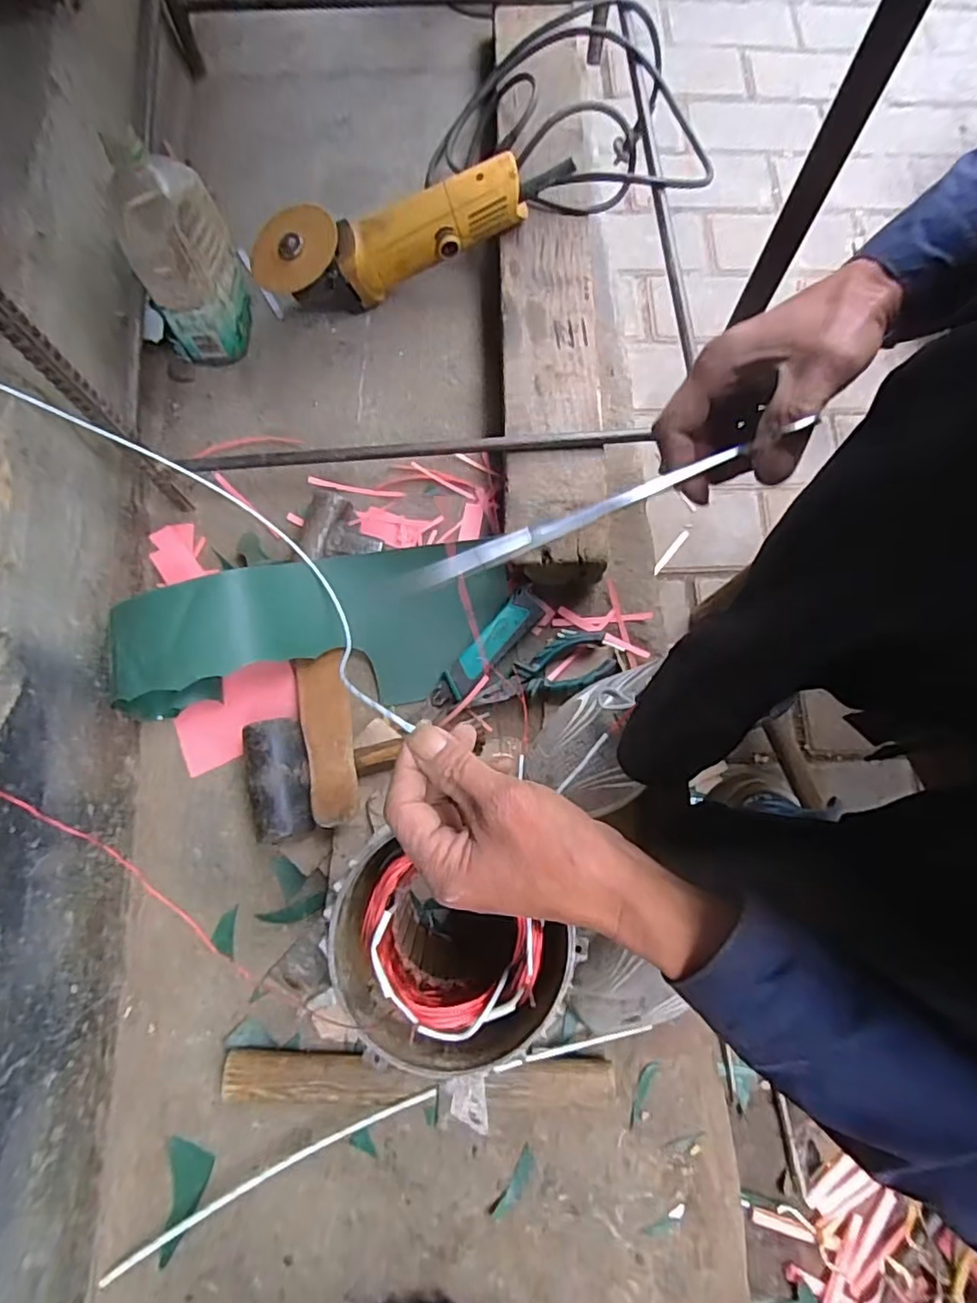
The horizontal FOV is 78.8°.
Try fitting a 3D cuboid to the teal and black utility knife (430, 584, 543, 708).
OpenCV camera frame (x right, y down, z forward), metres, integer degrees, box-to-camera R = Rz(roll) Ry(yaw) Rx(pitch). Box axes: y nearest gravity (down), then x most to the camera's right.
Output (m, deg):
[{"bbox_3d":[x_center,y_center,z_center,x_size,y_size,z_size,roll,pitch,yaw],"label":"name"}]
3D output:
[{"bbox_3d":[-0.001,-0.001,0.563,0.033,0.016,0.137,41,80,8],"label":"teal and black utility knife"}]

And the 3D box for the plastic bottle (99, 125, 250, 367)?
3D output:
[{"bbox_3d":[-0.287,-0.370,0.568,0.066,0.192,0.093,3,77,0],"label":"plastic bottle"}]

